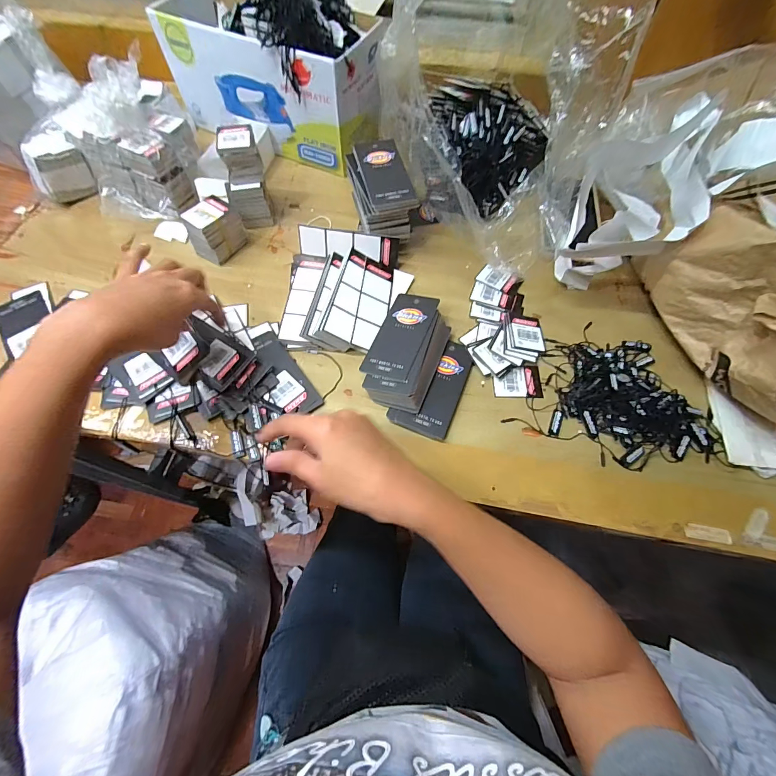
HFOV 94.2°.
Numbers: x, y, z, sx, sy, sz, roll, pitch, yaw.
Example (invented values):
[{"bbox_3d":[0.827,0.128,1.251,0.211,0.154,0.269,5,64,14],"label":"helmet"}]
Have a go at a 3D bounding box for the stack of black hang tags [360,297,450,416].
[{"bbox_3d":[0.019,-0.040,0.373,0.070,0.027,0.123,21,65,9],"label":"stack of black hang tags"}]

